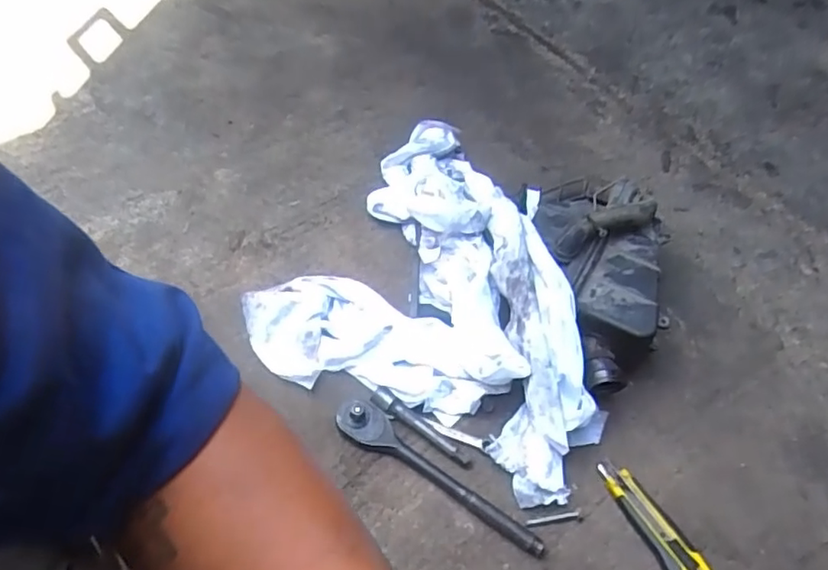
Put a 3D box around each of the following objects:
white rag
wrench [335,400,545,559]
[{"bbox_3d":[0.071,-0.010,0.726,0.414,0.092,0.422,30,61,17],"label":"white rag"},{"bbox_3d":[0.028,0.192,0.619,0.247,0.028,0.045,29,56,13],"label":"wrench"}]

